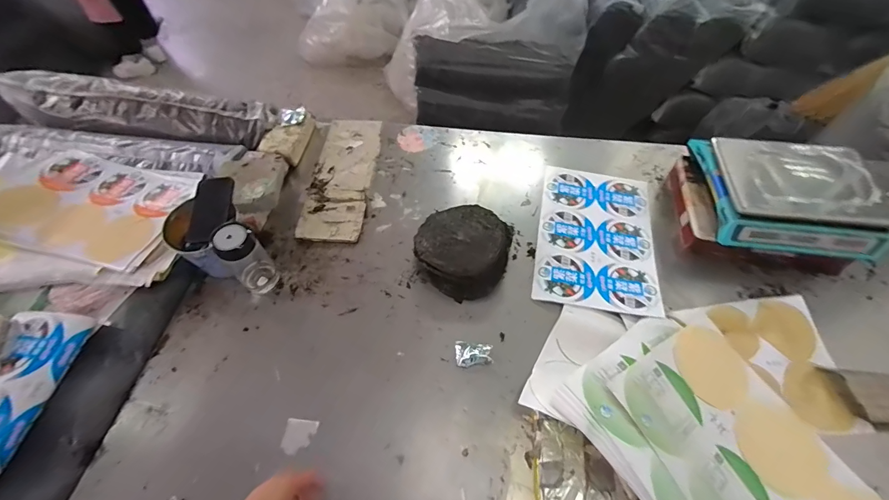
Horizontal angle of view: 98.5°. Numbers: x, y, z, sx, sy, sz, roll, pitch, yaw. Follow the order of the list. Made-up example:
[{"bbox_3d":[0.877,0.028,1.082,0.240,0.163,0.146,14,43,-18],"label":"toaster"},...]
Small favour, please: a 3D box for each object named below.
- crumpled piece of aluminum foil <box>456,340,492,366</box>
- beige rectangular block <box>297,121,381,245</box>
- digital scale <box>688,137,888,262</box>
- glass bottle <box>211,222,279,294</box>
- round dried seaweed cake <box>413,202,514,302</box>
[{"bbox_3d":[0.061,0.215,0.793,0.074,0.007,0.051,1,58,1],"label":"crumpled piece of aluminum foil"},{"bbox_3d":[-0.279,-0.213,1.062,0.160,0.027,0.443,4,58,2],"label":"beige rectangular block"},{"bbox_3d":[0.792,-0.148,0.883,0.336,0.103,0.305,6,58,4],"label":"digital scale"},{"bbox_3d":[-0.423,0.021,0.820,0.082,0.195,0.072,38,65,21],"label":"glass bottle"},{"bbox_3d":[0.043,-0.002,0.891,0.199,0.080,0.210,0,58,0],"label":"round dried seaweed cake"}]

